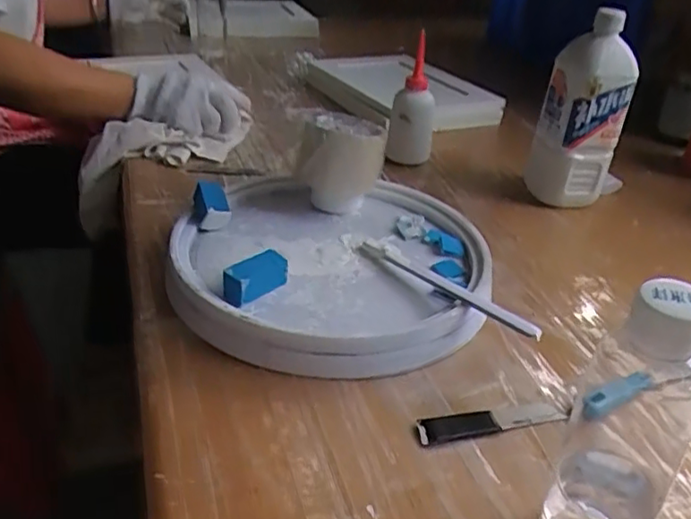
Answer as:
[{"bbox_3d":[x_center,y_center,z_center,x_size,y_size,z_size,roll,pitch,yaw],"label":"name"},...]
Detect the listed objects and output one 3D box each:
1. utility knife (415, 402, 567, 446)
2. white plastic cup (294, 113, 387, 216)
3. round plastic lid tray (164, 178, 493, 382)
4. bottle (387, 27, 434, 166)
[{"bbox_3d":[0.106,0.116,0.454,0.112,0.006,0.024,-4,34,-16],"label":"utility knife"},{"bbox_3d":[-0.006,-0.101,0.651,0.088,0.090,0.070,6,33,-1],"label":"white plastic cup"},{"bbox_3d":[-0.014,0.002,0.576,0.273,0.041,0.258,5,33,-3],"label":"round plastic lid tray"},{"bbox_3d":[0.093,-0.200,0.820,0.056,0.151,0.059,21,35,22],"label":"bottle"}]

